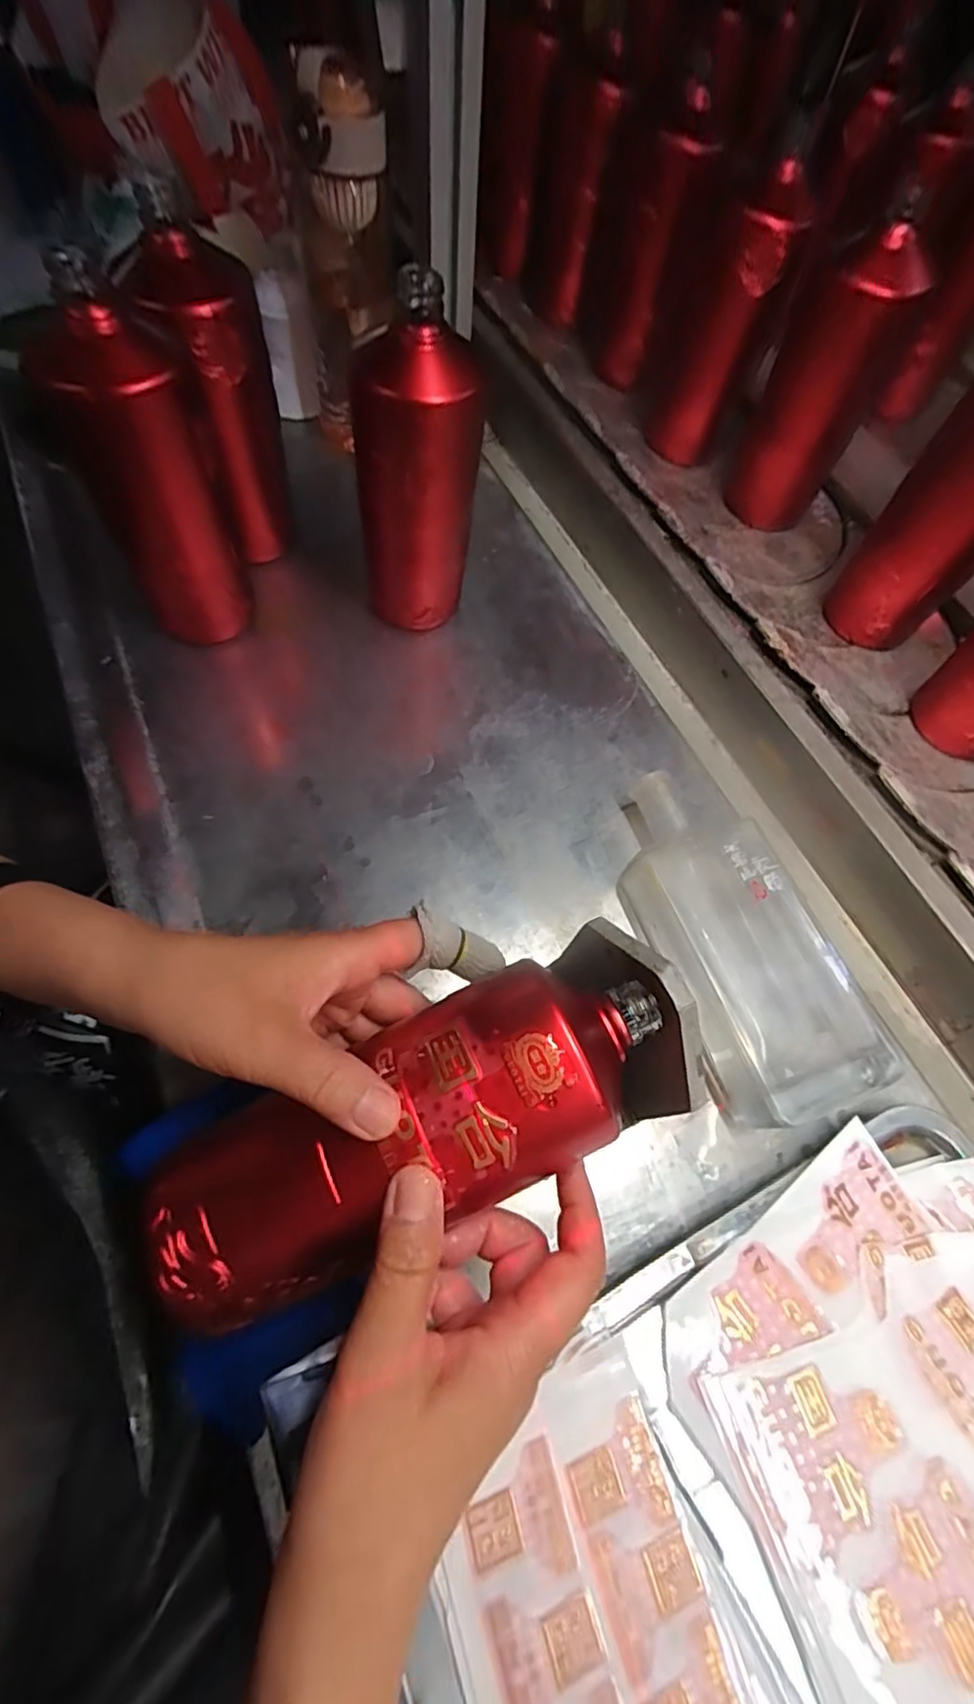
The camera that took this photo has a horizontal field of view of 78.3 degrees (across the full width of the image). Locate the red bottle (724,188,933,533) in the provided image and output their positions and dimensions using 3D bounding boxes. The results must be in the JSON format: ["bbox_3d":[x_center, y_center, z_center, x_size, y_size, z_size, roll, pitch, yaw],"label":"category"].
[{"bbox_3d":[0.265,-0.370,0.487,0.080,0.181,0.066,23,65,8],"label":"red bottle"}]

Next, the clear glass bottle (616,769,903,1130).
[{"bbox_3d":[0.152,0.053,0.380,0.101,0.044,0.224,-19,67,-12],"label":"clear glass bottle"}]

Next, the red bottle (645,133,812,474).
[{"bbox_3d":[0.205,-0.459,0.529,0.080,0.191,0.075,17,64,5],"label":"red bottle"}]

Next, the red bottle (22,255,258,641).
[{"bbox_3d":[-0.215,-0.230,0.392,0.074,0.225,0.061,-24,68,-14],"label":"red bottle"}]

